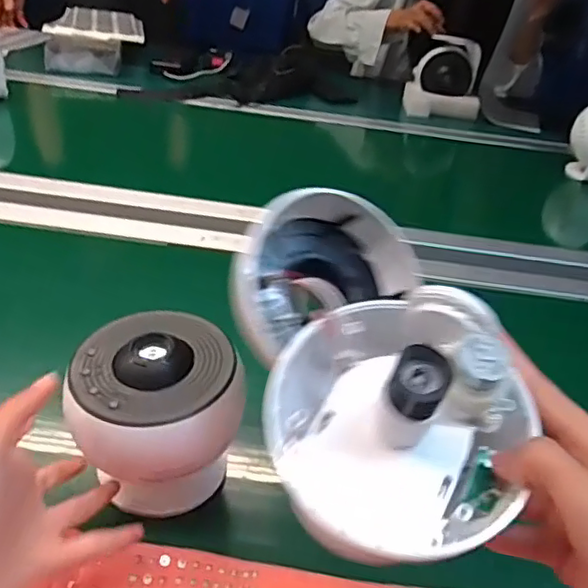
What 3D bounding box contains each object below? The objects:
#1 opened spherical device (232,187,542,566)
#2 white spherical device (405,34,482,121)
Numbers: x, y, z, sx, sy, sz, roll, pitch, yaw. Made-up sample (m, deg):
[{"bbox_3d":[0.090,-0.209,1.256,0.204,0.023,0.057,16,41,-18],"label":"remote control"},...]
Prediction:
[{"bbox_3d":[0.037,0.026,0.306,0.113,0.068,0.196,-6,35,-13],"label":"opened spherical device"},{"bbox_3d":[0.315,-0.458,1.280,0.145,0.128,0.149,6,34,4],"label":"white spherical device"}]

